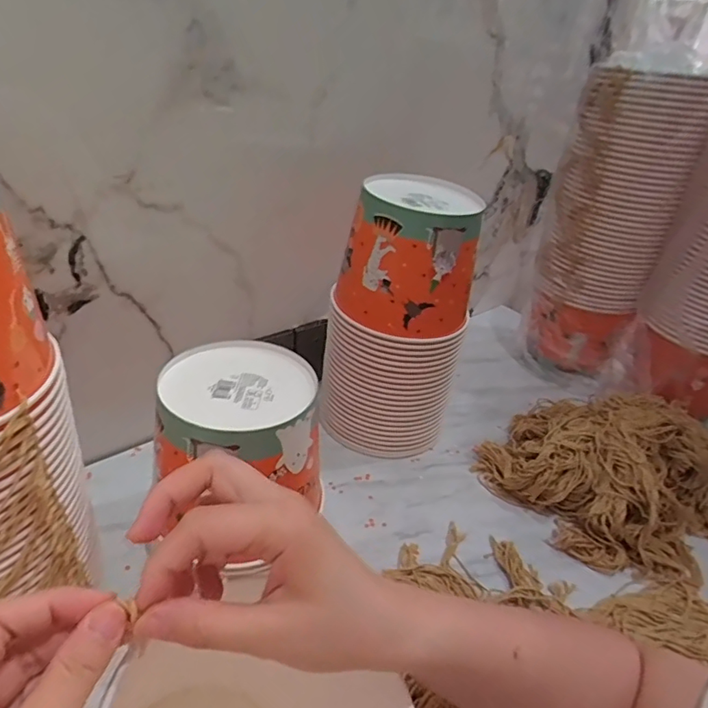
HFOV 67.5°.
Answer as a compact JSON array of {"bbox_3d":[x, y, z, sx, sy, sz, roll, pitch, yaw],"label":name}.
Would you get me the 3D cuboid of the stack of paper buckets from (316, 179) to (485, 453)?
[{"bbox_3d":[0.048,-0.037,0.628,0.148,0.303,0.135,6,32,-2],"label":"stack of paper buckets"}]

